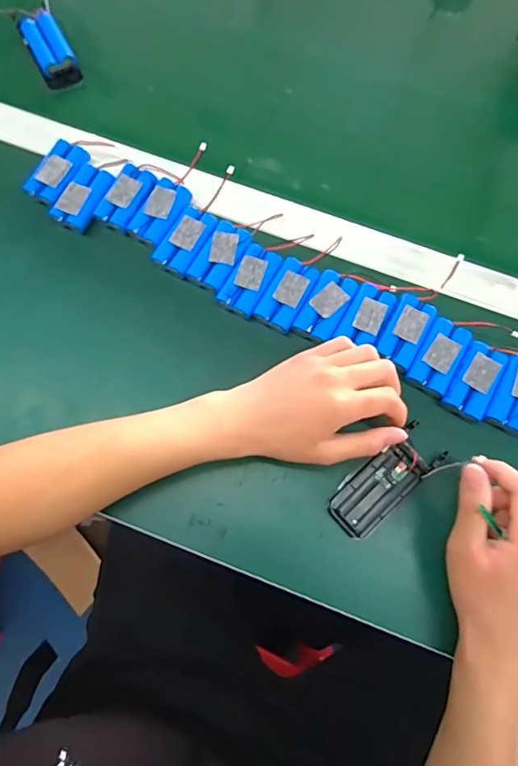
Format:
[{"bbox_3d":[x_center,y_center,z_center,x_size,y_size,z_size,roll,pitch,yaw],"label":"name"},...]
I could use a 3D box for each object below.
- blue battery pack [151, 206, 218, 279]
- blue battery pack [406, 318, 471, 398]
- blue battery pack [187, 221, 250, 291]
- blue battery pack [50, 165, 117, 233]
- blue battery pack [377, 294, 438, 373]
[{"bbox_3d":[-0.068,-0.134,0.444,0.036,0.018,0.067,31,79,8],"label":"blue battery pack"},{"bbox_3d":[0.159,-0.023,0.417,0.035,0.017,0.068,30,79,8],"label":"blue battery pack"},{"bbox_3d":[-0.036,-0.119,0.440,0.036,0.015,0.066,27,79,7],"label":"blue battery pack"},{"bbox_3d":[-0.168,-0.179,0.456,0.039,0.021,0.065,26,78,7],"label":"blue battery pack"},{"bbox_3d":[0.132,-0.045,0.424,0.033,0.019,0.067,29,79,7],"label":"blue battery pack"}]

